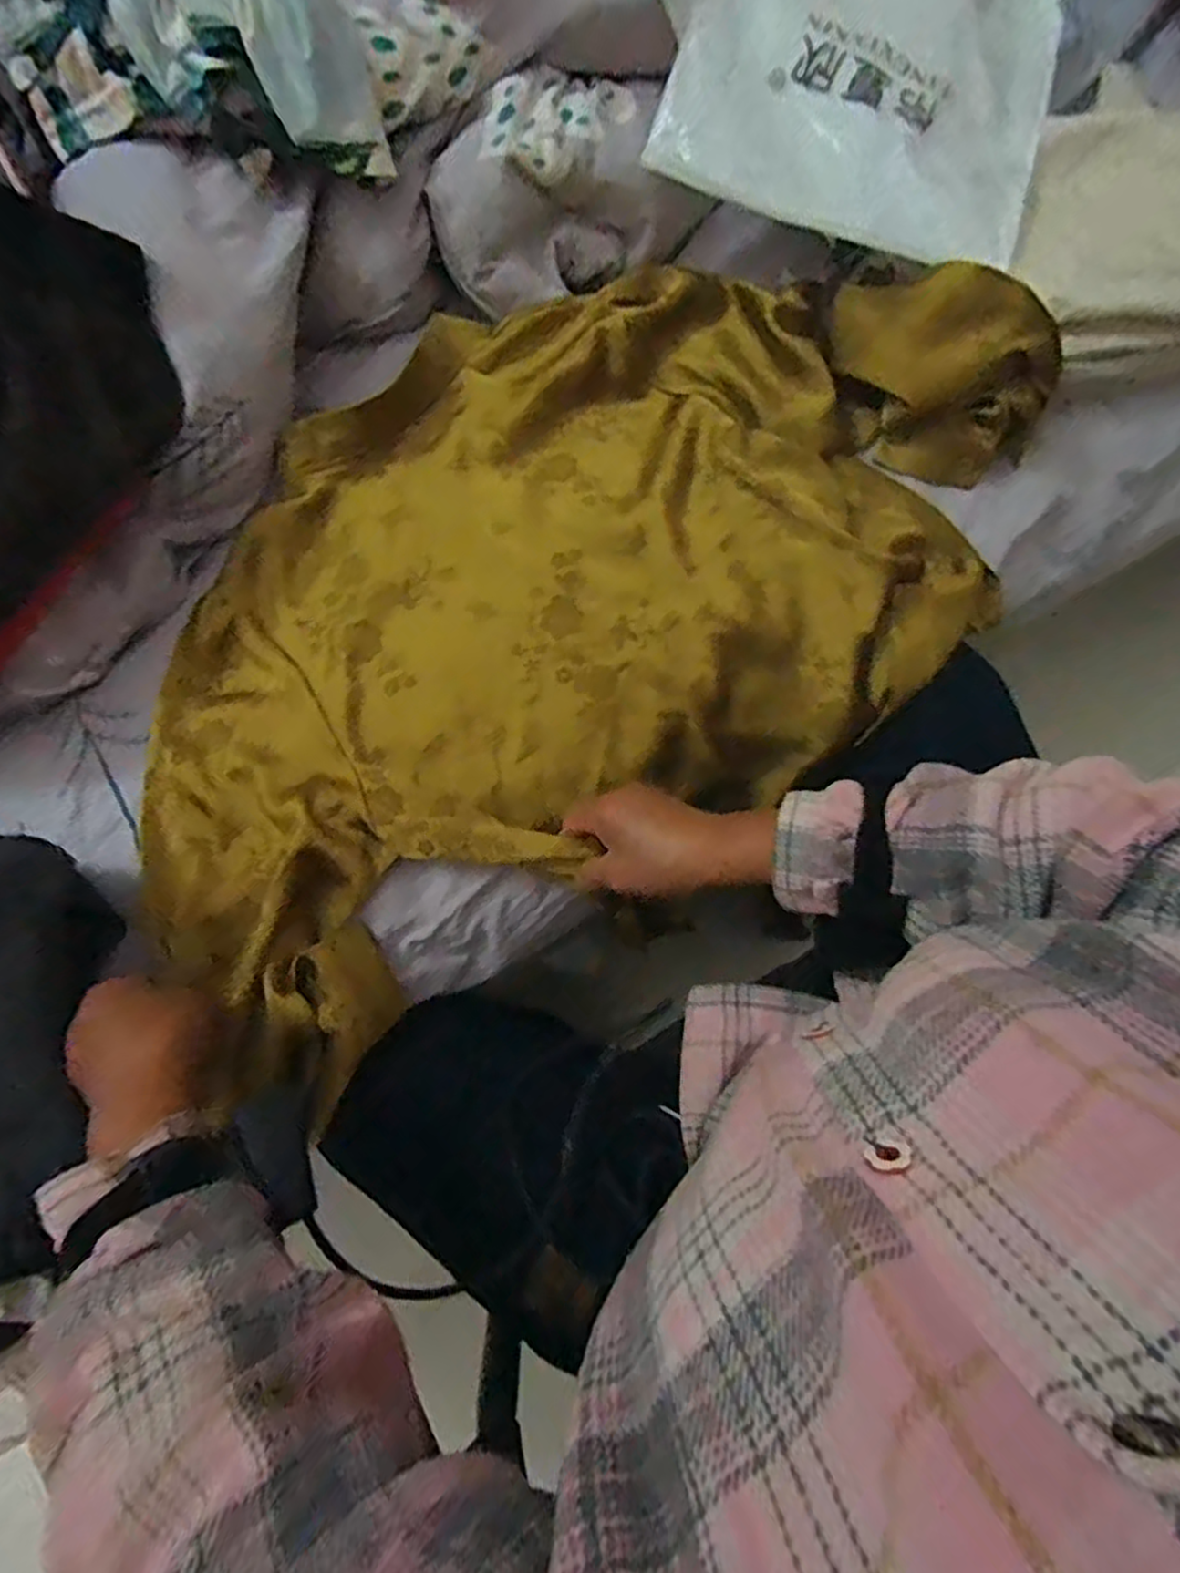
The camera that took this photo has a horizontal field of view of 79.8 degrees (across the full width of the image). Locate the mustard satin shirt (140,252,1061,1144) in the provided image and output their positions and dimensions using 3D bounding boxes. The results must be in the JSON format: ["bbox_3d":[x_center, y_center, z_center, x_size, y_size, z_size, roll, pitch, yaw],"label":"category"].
[{"bbox_3d":[-0.028,-0.150,0.541,0.755,0.110,0.435,-33,81,-5],"label":"mustard satin shirt"}]

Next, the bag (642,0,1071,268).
[{"bbox_3d":[0.245,-0.610,0.571,0.288,0.086,0.377,21,81,5],"label":"bag"}]

